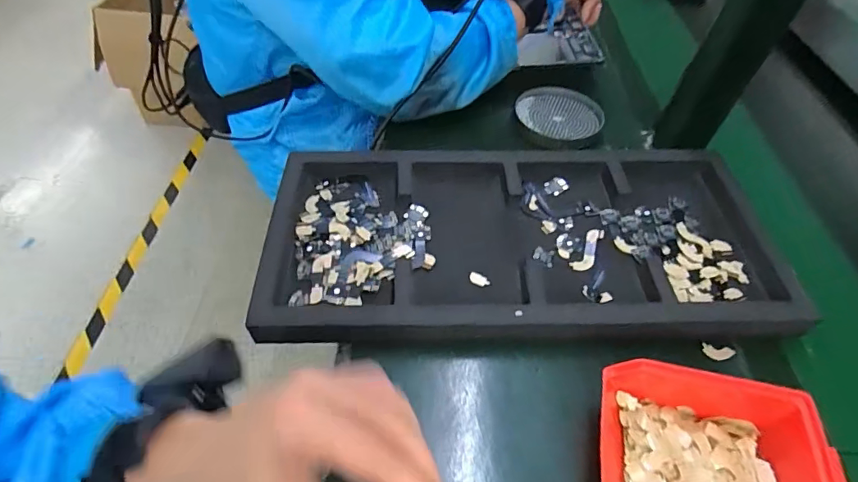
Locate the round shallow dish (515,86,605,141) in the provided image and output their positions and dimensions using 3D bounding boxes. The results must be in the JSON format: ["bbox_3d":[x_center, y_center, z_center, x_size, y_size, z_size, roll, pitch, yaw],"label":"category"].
[{"bbox_3d":[0.173,-0.176,0.621,0.108,0.020,0.118,2,49,-2],"label":"round shallow dish"}]

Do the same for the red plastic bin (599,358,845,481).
[{"bbox_3d":[0.187,0.161,0.314,0.138,0.072,0.124,10,49,5],"label":"red plastic bin"}]

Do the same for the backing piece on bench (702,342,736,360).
[{"bbox_3d":[0.256,0.099,0.411,0.026,0.008,0.011,7,49,3],"label":"backing piece on bench"}]

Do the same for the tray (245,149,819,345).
[{"bbox_3d":[0.094,-0.011,0.458,0.492,0.031,0.226,-1,49,-4],"label":"tray"}]

